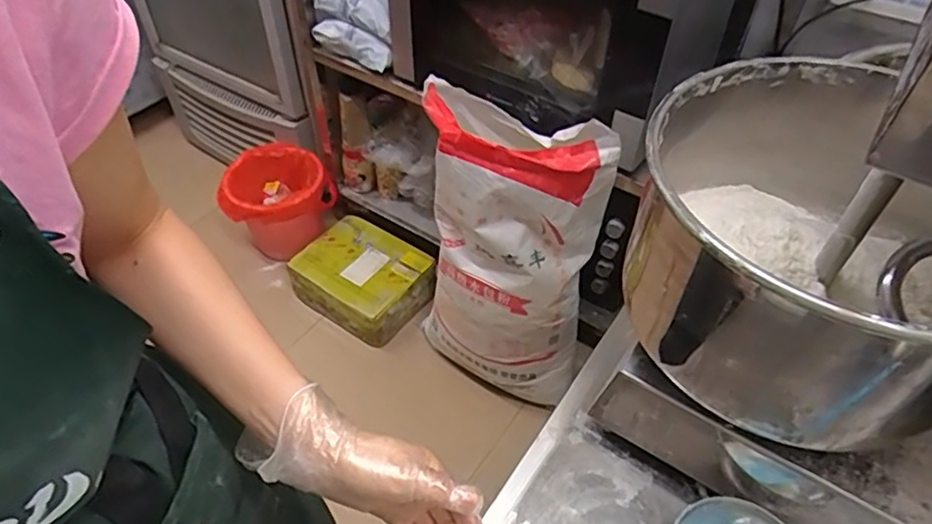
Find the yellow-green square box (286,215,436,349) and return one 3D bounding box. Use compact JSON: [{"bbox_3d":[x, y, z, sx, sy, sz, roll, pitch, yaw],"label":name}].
[{"bbox_3d":[-0.298,0.048,1.705,0.355,0.118,0.304,30,54,25],"label":"yellow-green square box"}]

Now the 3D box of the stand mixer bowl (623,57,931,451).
[{"bbox_3d":[0.272,-0.022,0.495,0.258,0.164,0.301,25,52,22],"label":"stand mixer bowl"}]

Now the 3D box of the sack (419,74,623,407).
[{"bbox_3d":[0.080,0.007,1.333,0.377,0.724,0.199,21,50,18],"label":"sack"}]

